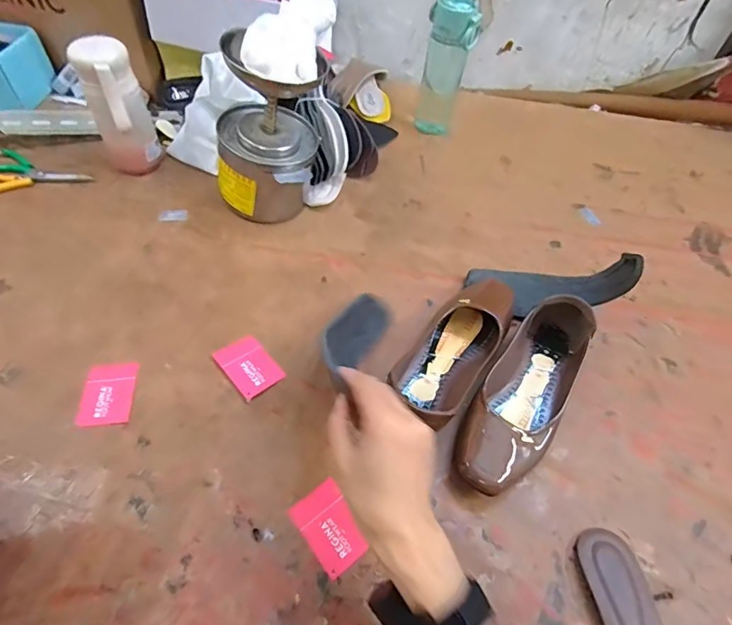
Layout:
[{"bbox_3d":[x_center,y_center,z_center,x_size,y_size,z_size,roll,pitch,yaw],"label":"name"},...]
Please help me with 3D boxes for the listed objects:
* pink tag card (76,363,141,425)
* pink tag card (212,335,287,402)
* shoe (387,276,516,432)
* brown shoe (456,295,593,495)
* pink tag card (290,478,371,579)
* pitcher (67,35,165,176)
[{"bbox_3d":[-0.281,0.090,0.476,0.051,0.004,0.070,1,58,-12],"label":"pink tag card"},{"bbox_3d":[-0.136,0.061,0.504,0.052,0.005,0.073,-35,64,-25],"label":"pink tag card"},{"bbox_3d":[0.114,0.033,0.531,0.083,0.056,0.216,32,59,17],"label":"shoe"},{"bbox_3d":[0.183,0.082,0.481,0.087,0.067,0.252,33,60,18],"label":"brown shoe"},{"bbox_3d":[-0.033,0.204,0.414,0.050,0.004,0.072,-32,63,-23],"label":"pink tag card"},{"bbox_3d":[-0.352,-0.285,0.624,0.080,0.179,0.080,-25,61,-20],"label":"pitcher"}]

